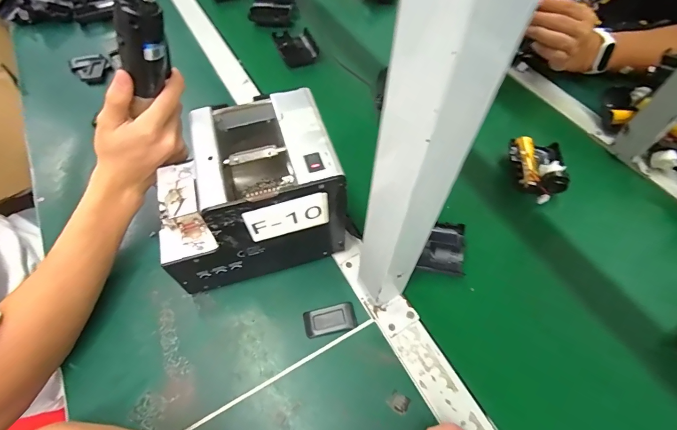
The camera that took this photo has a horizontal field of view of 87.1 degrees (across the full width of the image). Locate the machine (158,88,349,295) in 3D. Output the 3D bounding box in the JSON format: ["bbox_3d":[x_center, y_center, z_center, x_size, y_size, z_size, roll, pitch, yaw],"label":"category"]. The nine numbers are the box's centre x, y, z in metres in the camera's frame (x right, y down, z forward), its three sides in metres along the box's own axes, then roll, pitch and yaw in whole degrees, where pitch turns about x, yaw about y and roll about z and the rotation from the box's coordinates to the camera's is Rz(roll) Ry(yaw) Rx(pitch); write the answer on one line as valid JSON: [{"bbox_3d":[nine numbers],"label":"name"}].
[{"bbox_3d":[-0.097,-0.022,0.379,0.178,0.142,0.130,-15,61,-10],"label":"machine"}]

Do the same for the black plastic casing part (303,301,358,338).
[{"bbox_3d":[-0.009,0.112,0.382,0.055,0.005,0.029,-12,58,-8],"label":"black plastic casing part"}]

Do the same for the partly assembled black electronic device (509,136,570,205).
[{"bbox_3d":[0.270,-0.064,0.482,0.066,0.030,0.094,6,57,4],"label":"partly assembled black electronic device"}]

